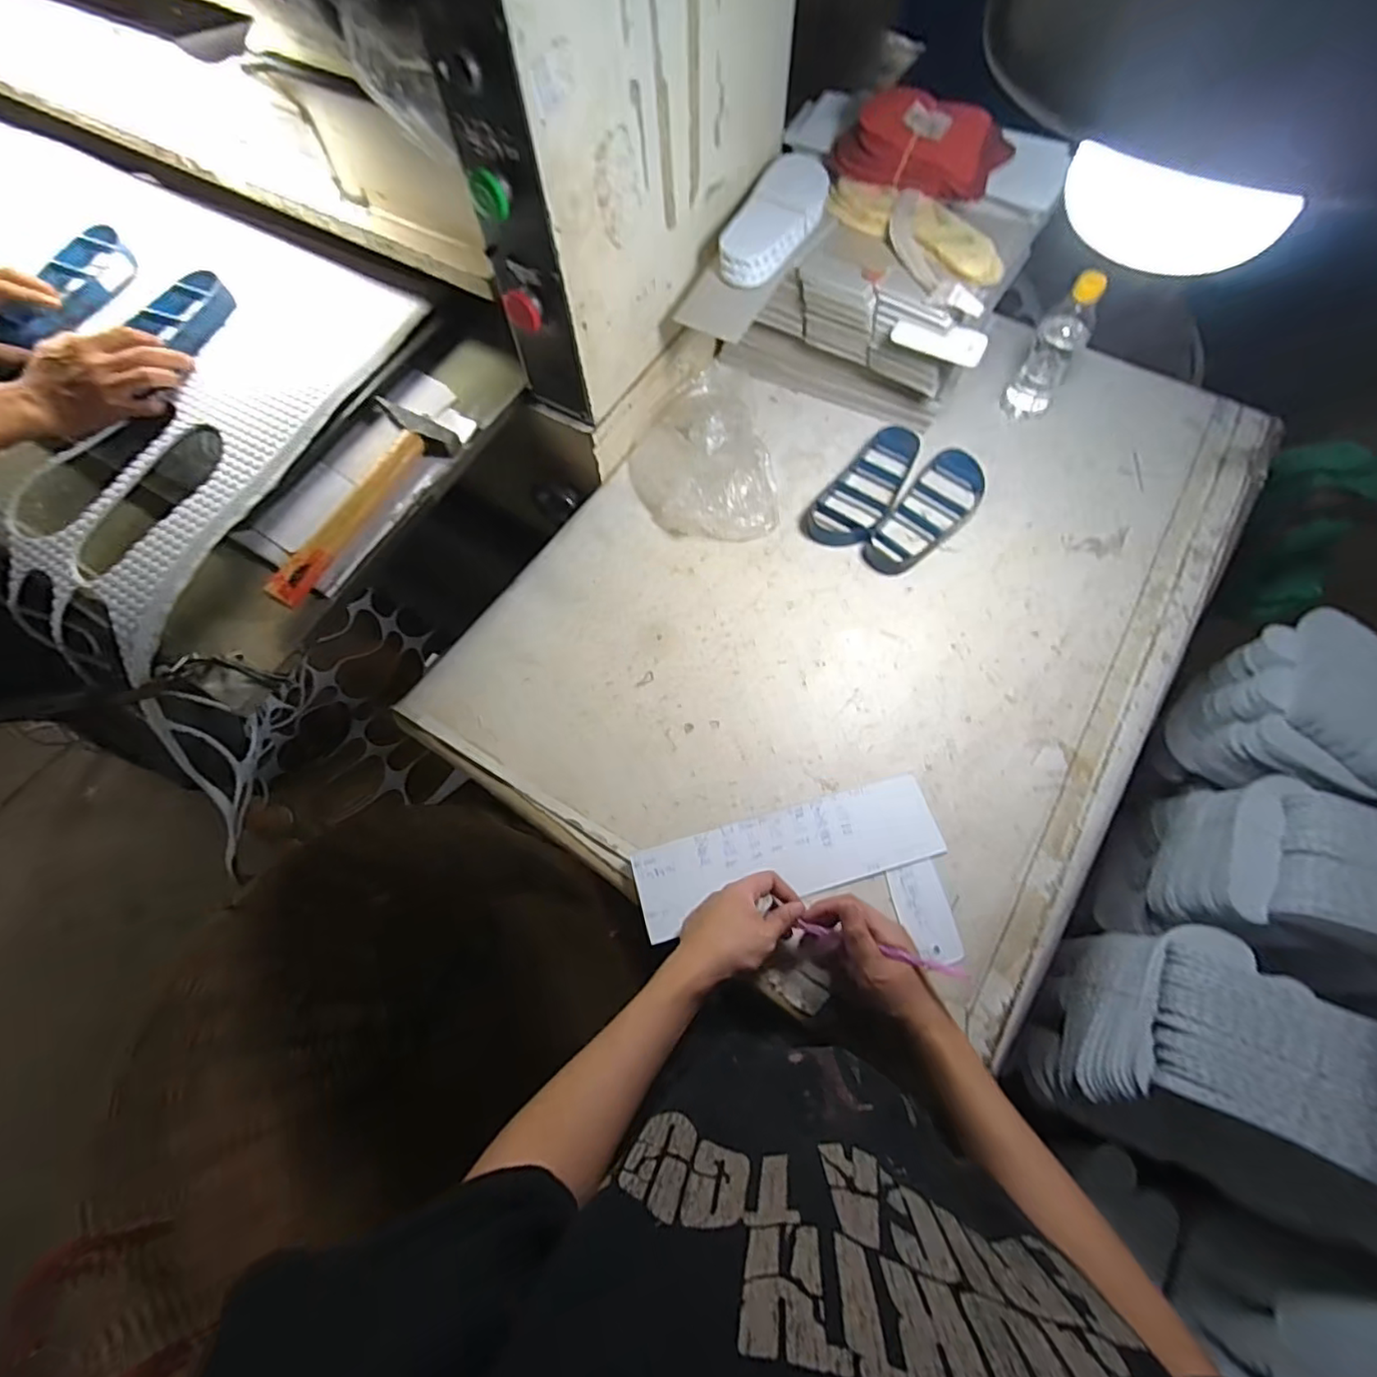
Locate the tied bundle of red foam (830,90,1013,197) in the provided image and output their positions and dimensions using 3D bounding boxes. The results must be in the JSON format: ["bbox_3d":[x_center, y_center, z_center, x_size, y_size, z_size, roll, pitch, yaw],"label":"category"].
[{"bbox_3d":[0.277,-0.653,0.747,0.203,0.089,0.077,33,72,13],"label":"tied bundle of red foam"}]

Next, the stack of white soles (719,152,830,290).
[{"bbox_3d":[0.113,-0.583,0.764,0.087,0.034,0.229,25,70,11],"label":"stack of white soles"}]

